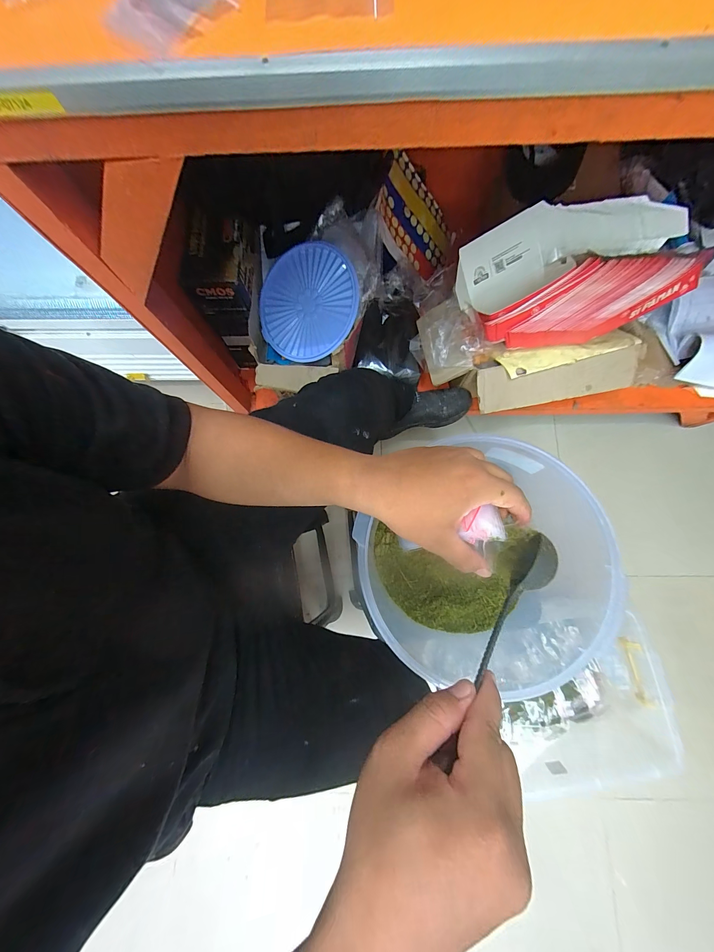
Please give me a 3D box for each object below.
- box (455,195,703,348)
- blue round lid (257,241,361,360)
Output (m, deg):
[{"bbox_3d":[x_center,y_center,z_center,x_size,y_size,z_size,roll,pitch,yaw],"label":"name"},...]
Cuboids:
[{"bbox_3d":[0.482,-0.443,0.689,0.474,0.129,0.258,-5,80,0],"label":"box"},{"bbox_3d":[-0.113,-0.384,0.702,0.250,0.028,0.231,3,99,22],"label":"blue round lid"}]

